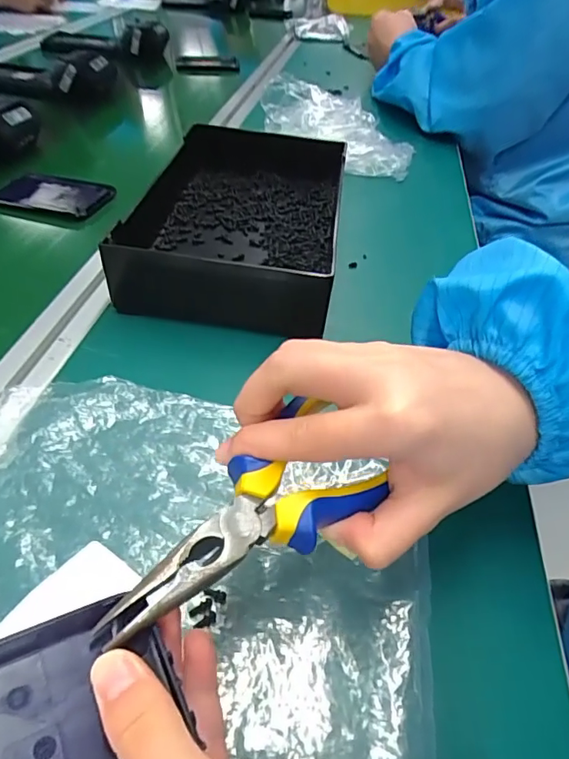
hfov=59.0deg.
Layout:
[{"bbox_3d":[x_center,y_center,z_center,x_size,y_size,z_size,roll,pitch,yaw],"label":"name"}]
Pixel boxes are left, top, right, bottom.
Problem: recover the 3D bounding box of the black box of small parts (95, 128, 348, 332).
[{"bbox_3d":[-0.038,-0.149,0.453,0.165,0.058,0.265,8,44,2],"label":"black box of small parts"}]

